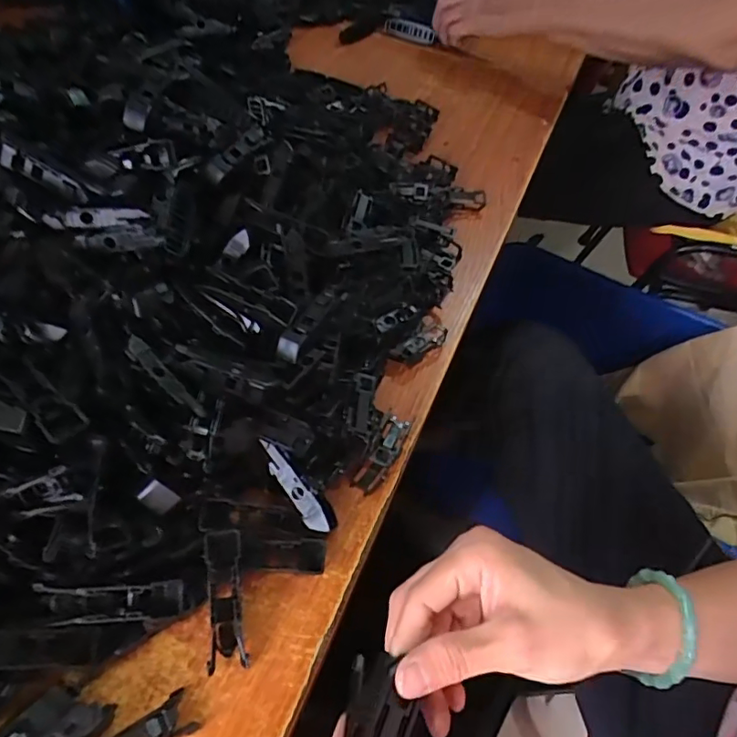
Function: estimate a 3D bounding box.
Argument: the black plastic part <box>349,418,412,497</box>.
[{"bbox_3d":[0.010,0.056,0.353,0.017,0.007,0.059,26,53,14],"label":"black plastic part"}]

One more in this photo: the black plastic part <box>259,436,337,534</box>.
[{"bbox_3d":[-0.042,0.068,0.313,0.015,0.009,0.065,-34,84,-28],"label":"black plastic part"}]

